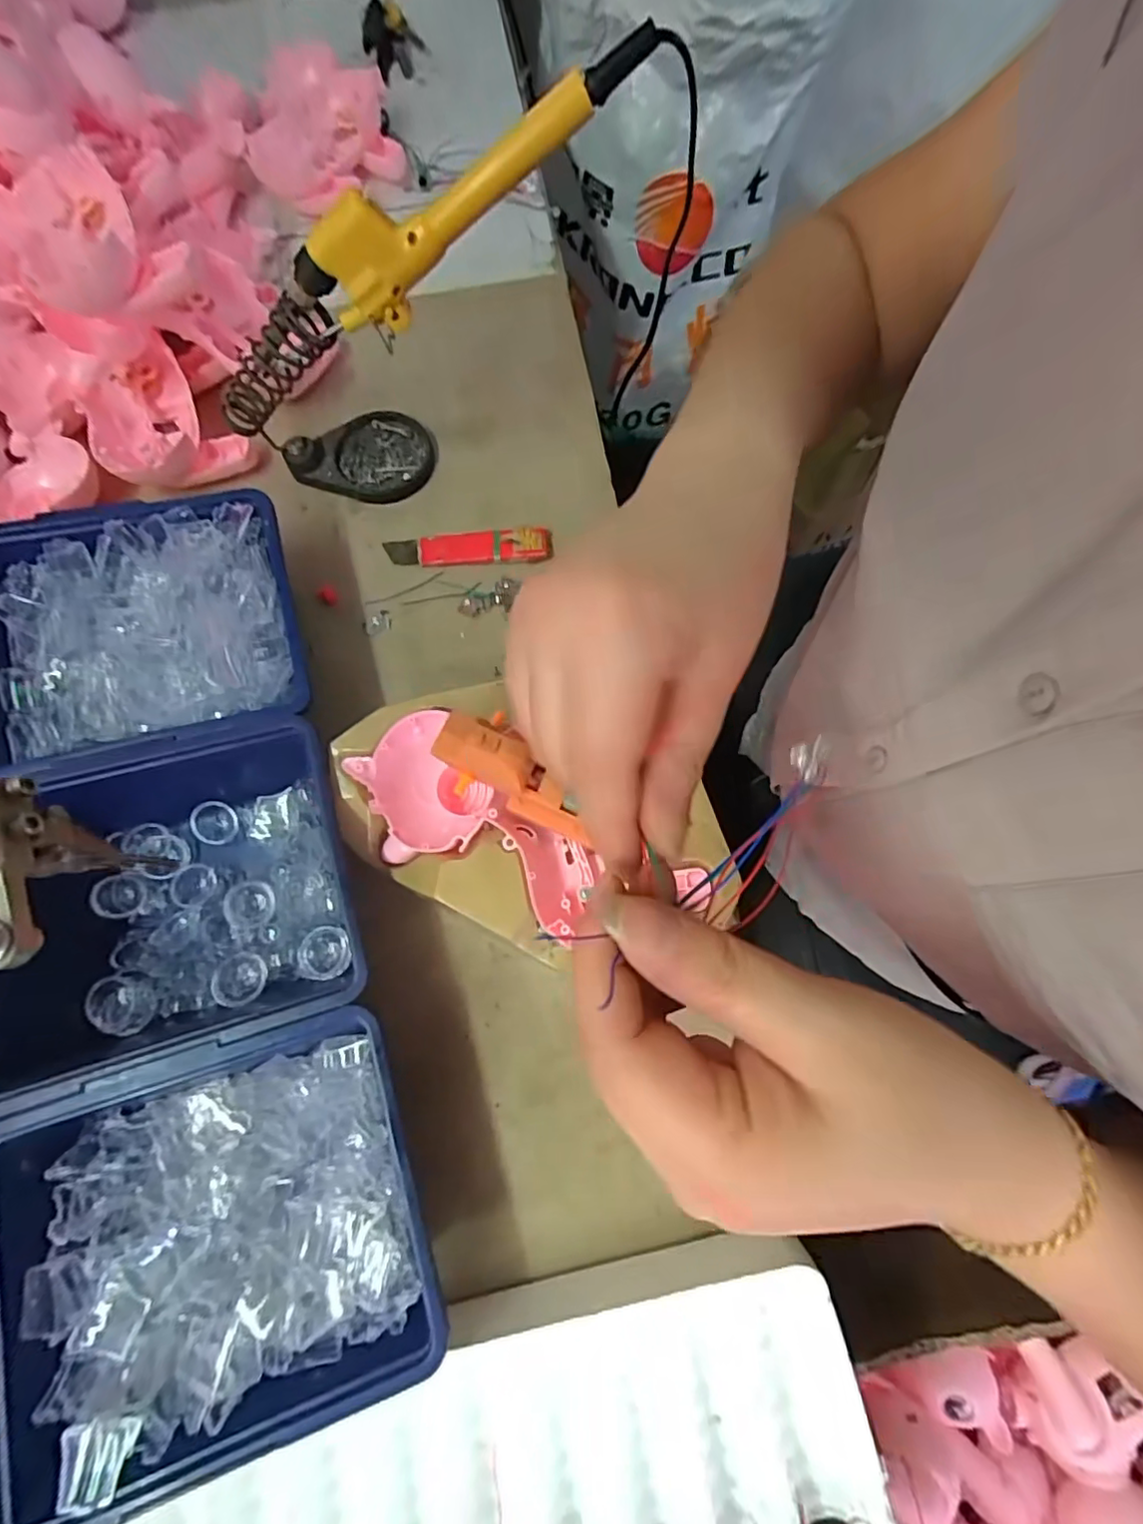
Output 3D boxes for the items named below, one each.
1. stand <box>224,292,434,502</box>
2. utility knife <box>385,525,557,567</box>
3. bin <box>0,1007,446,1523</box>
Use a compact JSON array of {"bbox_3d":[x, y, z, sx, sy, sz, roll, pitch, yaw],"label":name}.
[{"bbox_3d":[-0.146,-0.209,0.351,0.105,0.103,0.065,-34,78,-8],"label":"stand"},{"bbox_3d":[-0.067,-0.139,0.382,0.107,0.012,0.022,1,76,1],"label":"utility knife"},{"bbox_3d":[-0.148,0.201,0.259,0.165,0.067,0.140,-17,76,-4],"label":"bin"}]

